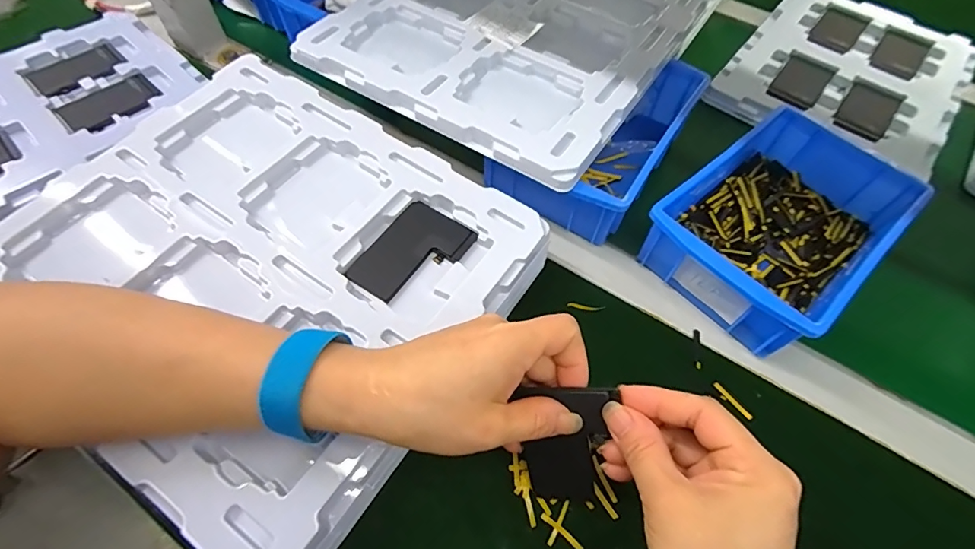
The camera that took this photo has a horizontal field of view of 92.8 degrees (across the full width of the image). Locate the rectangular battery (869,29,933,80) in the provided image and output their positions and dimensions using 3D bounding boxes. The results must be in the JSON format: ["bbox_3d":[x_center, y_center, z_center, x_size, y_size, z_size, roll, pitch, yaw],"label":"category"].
[{"bbox_3d":[0.489,-0.262,0.548,0.050,0.004,0.095,36,64,18],"label":"rectangular battery"}]

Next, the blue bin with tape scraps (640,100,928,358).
[{"bbox_3d":[0.236,-0.042,0.376,0.203,0.059,0.130,-36,66,-21],"label":"blue bin with tape scraps"}]

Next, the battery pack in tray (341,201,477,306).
[{"bbox_3d":[-0.053,-0.014,0.331,0.057,0.004,0.080,30,62,15],"label":"battery pack in tray"}]

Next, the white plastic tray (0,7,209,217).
[{"bbox_3d":[-0.423,-0.146,0.431,0.213,0.028,0.284,34,63,17],"label":"white plastic tray"}]

